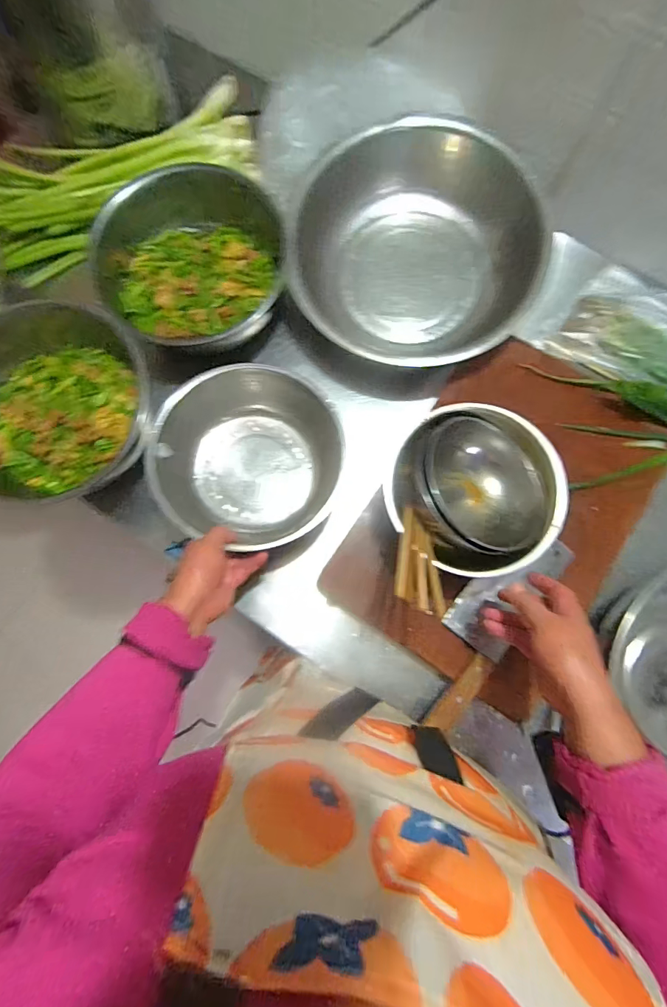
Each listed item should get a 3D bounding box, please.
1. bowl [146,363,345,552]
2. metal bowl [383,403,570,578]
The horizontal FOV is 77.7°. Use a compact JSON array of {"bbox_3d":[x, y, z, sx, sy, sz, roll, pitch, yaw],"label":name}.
[{"bbox_3d":[-0.110,-0.062,0.574,0.242,0.103,0.230,0,80,0],"label":"bowl"},{"bbox_3d":[0.171,-0.014,0.524,0.190,0.109,0.199,0,80,0],"label":"metal bowl"}]

